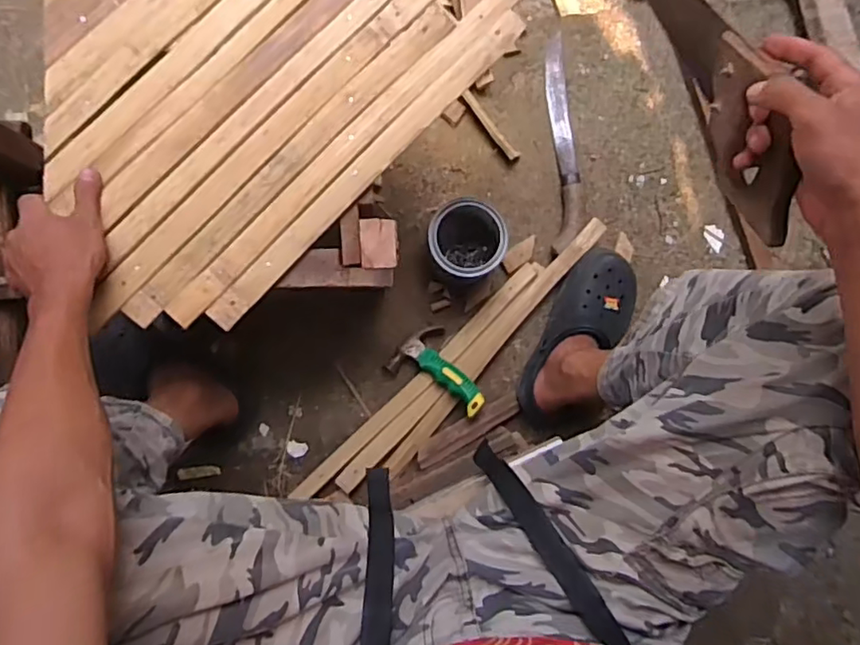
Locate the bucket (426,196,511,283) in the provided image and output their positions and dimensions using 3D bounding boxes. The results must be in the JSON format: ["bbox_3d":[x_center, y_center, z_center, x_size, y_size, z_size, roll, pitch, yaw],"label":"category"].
[{"bbox_3d":[0.047,-0.114,0.869,0.106,0.128,0.106,0,89,-5],"label":"bucket"}]

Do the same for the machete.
[{"bbox_3d":[0.212,-0.285,0.940,0.053,0.037,0.341,-3,90,-5],"label":"machete"}]

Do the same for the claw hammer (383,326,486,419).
[{"bbox_3d":[0.021,0.074,0.892,0.152,0.033,0.098,38,85,18],"label":"claw hammer"}]

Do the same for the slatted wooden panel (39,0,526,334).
[{"bbox_3d":[-0.148,-0.213,0.619,0.461,0.022,0.401,-3,91,-8],"label":"slatted wooden panel"}]

